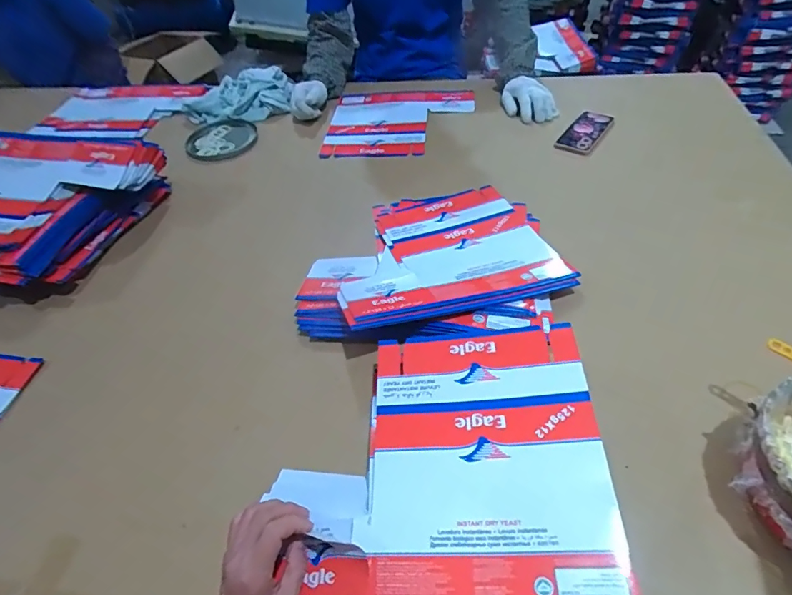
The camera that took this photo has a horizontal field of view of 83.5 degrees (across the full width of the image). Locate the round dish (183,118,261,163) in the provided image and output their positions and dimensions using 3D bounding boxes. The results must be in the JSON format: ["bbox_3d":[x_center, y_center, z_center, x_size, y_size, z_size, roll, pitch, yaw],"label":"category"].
[{"bbox_3d":[-0.426,-0.386,1.071,0.157,0.037,0.158,-2,49,2],"label":"round dish"}]

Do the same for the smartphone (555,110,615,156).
[{"bbox_3d":[0.405,-0.353,0.948,0.075,0.009,0.142,33,67,21],"label":"smartphone"}]

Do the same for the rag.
[{"bbox_3d":[-0.403,-0.519,1.138,0.242,0.070,0.193,13,51,15],"label":"rag"}]

